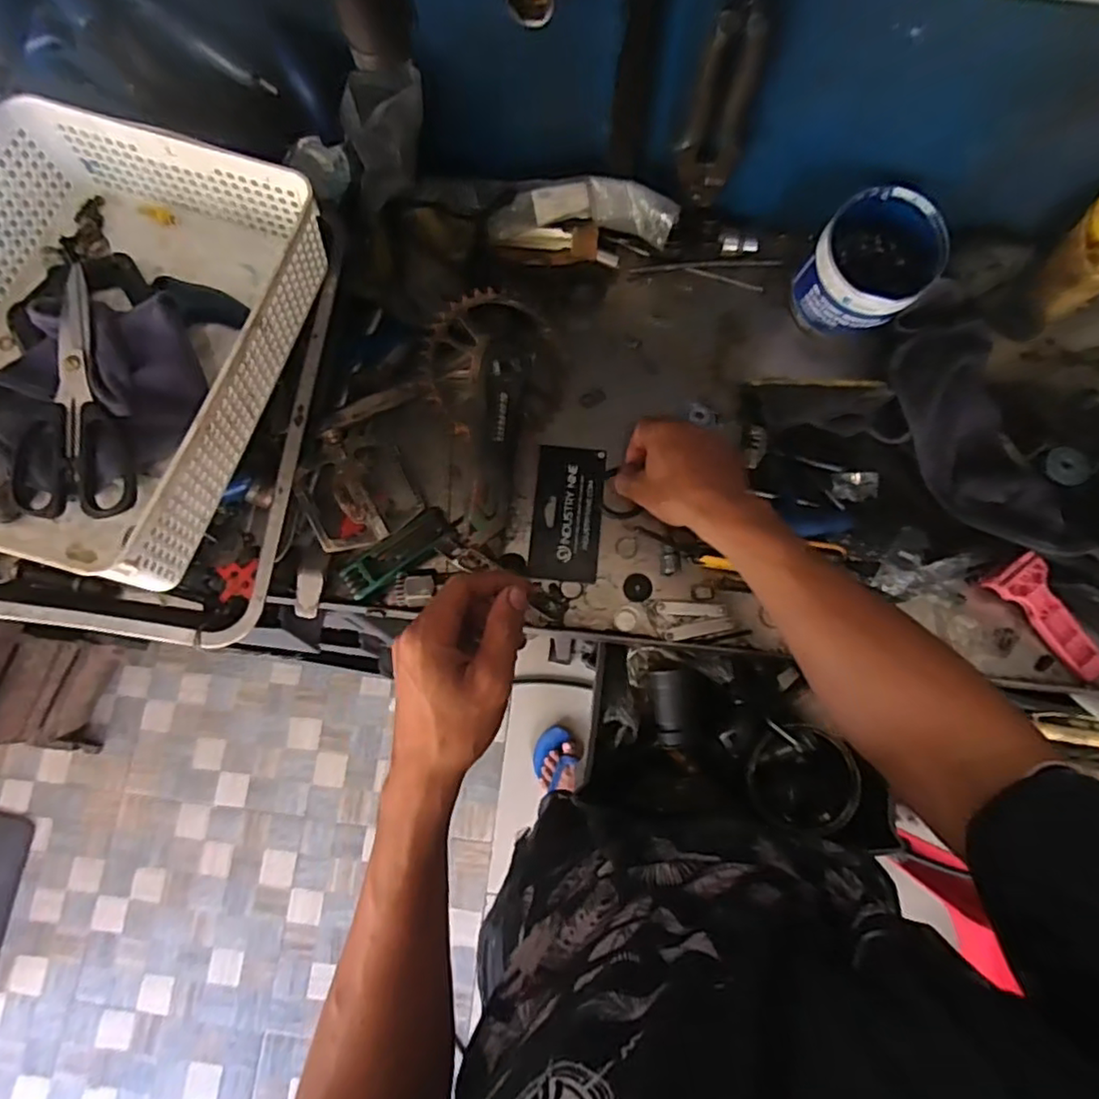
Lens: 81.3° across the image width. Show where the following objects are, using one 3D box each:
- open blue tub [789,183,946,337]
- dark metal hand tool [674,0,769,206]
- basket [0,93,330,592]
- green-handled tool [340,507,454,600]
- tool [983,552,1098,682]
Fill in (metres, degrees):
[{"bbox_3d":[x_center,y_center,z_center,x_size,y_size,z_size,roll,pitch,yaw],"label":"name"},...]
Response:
[{"bbox_3d":[0.290,-0.257,0.587,0.098,0.090,0.107,0,77,1],"label":"open blue tub"},{"bbox_3d":[0.135,-0.349,0.501,0.047,0.182,0.027,21,78,5],"label":"dark metal hand tool"},{"bbox_3d":[-0.331,-0.157,0.475,0.245,0.095,0.331,14,78,4],"label":"basket"},{"bbox_3d":[-0.135,0.003,0.573,0.104,0.013,0.032,-38,80,-7],"label":"green-handled tool"},{"bbox_3d":[0.433,0.061,0.549,0.046,0.022,0.116,-35,79,-7],"label":"tool"}]

